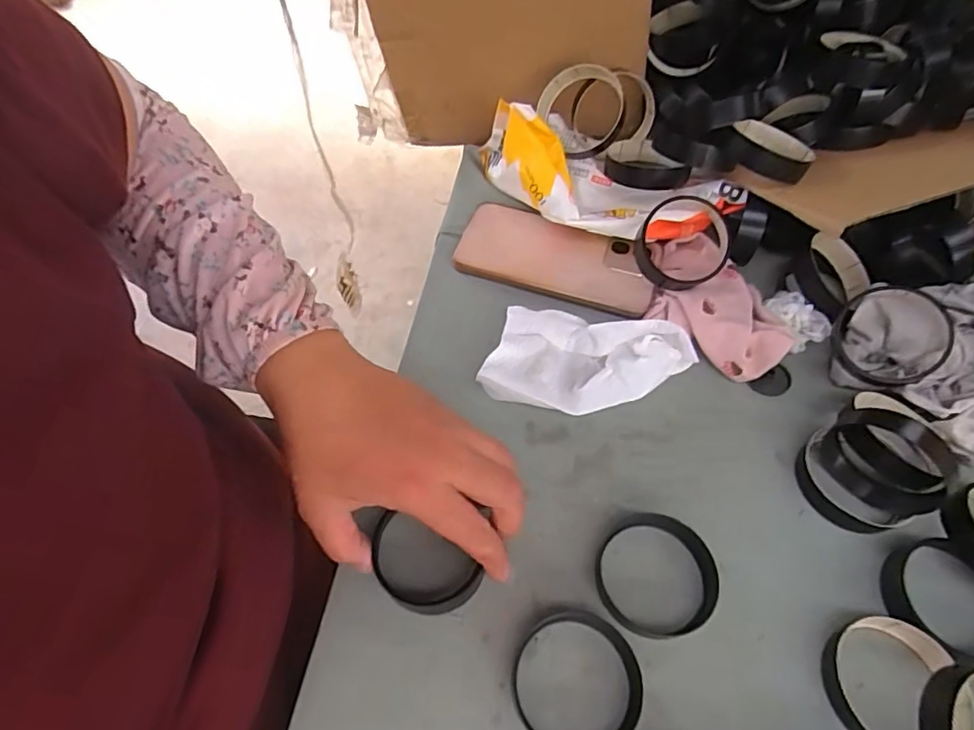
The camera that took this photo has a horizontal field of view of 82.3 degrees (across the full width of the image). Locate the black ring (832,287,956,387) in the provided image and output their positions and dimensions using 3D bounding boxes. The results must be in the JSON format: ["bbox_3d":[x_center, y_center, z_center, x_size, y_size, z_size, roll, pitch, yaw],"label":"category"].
[{"bbox_3d":[0.282,-0.020,0.391,0.068,0.012,0.070,-9,75,35],"label":"black ring"}]

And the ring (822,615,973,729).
[{"bbox_3d":[0.225,0.178,0.304,0.070,0.018,0.067,1,58,-1],"label":"ring"}]

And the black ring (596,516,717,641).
[{"bbox_3d":[0.104,0.127,0.338,0.072,0.011,0.070,1,58,-1],"label":"black ring"}]

